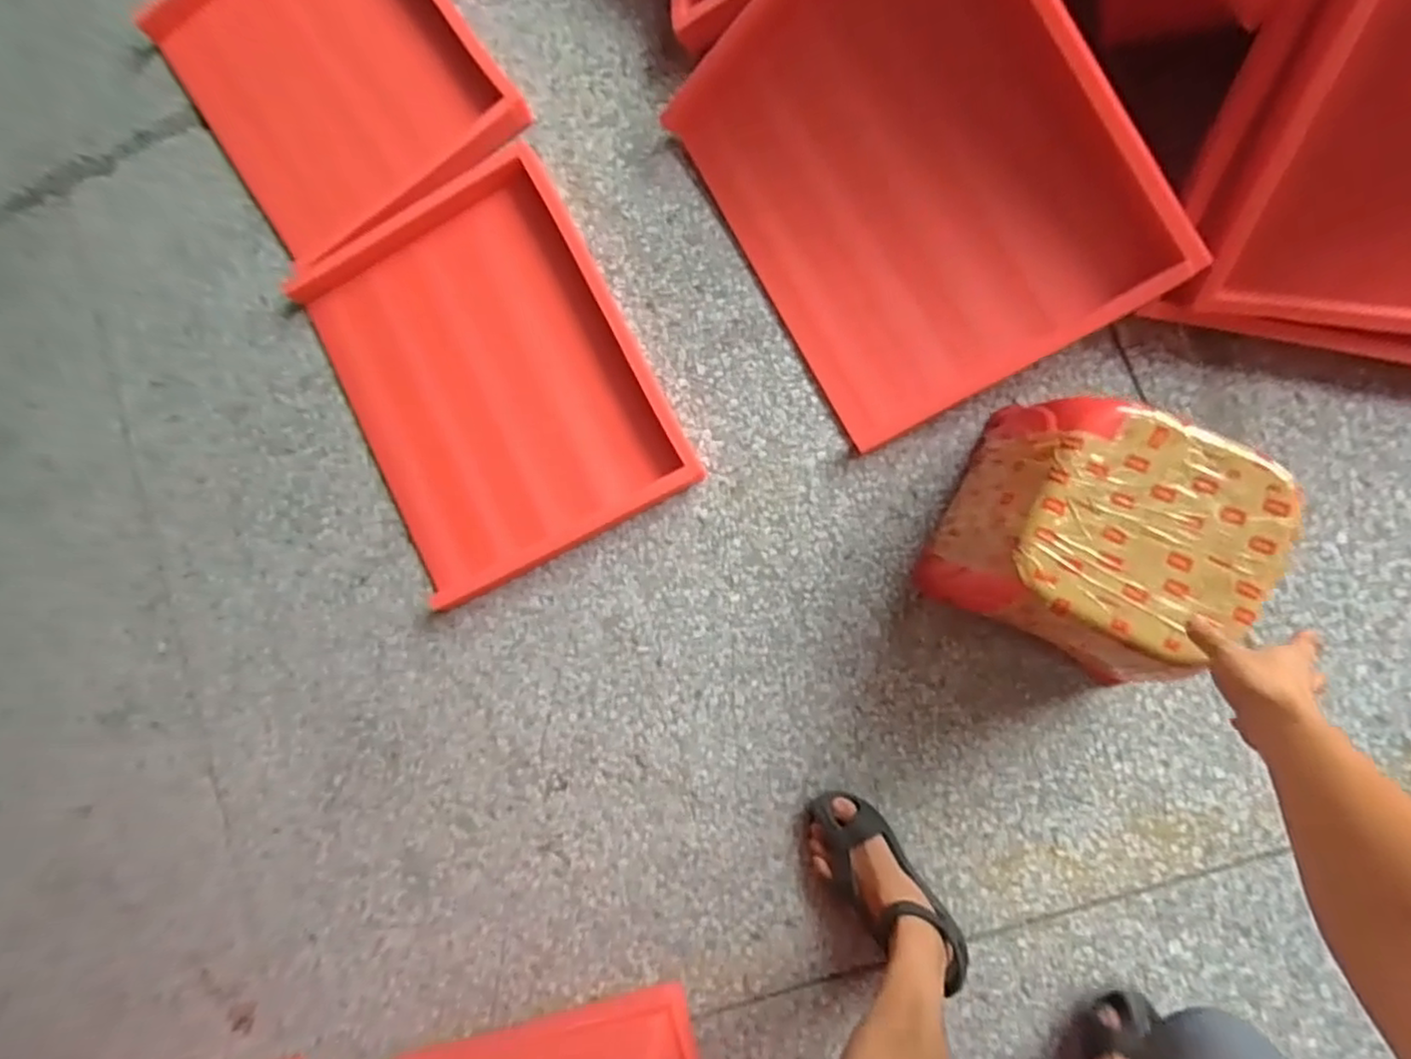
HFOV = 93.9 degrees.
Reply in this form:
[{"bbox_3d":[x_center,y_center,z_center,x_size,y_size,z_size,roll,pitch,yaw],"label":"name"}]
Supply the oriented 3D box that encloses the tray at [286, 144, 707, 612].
[{"bbox_3d":[-0.337,-0.241,1.024,0.451,0.049,0.594,-27,82,6],"label":"tray"}]

